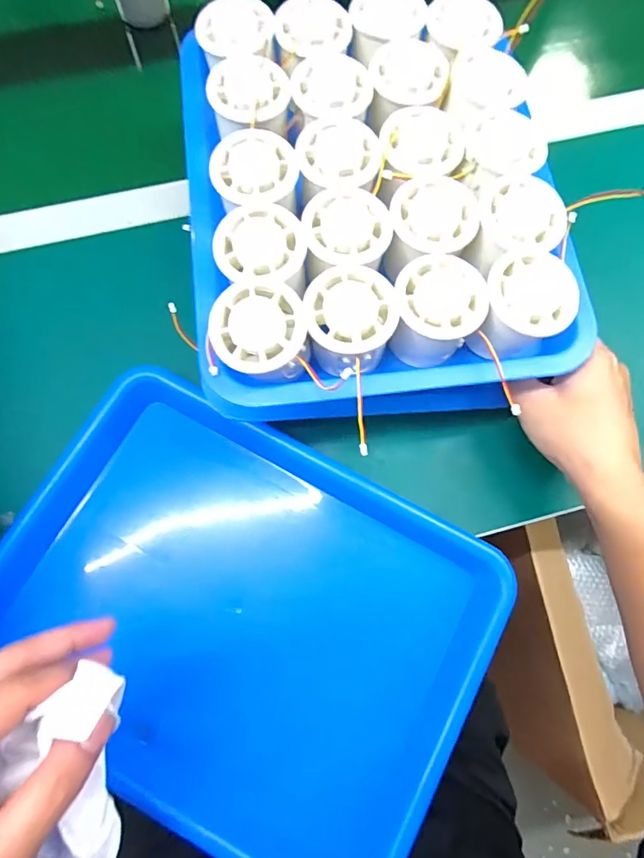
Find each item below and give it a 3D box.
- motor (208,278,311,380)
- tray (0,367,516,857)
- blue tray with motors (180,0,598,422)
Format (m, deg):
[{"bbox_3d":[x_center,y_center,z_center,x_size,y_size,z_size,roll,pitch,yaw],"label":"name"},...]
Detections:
[{"bbox_3d":[-0.039,-0.057,0.289,0.058,0.041,0.059,1,73,-2],"label":"motor"},{"bbox_3d":[-0.065,0.130,0.340,0.348,0.046,0.257,28,74,6],"label":"tray"},{"bbox_3d":[0.031,-0.167,0.330,0.245,0.057,0.302,-8,74,-5],"label":"blue tray with motors"}]

